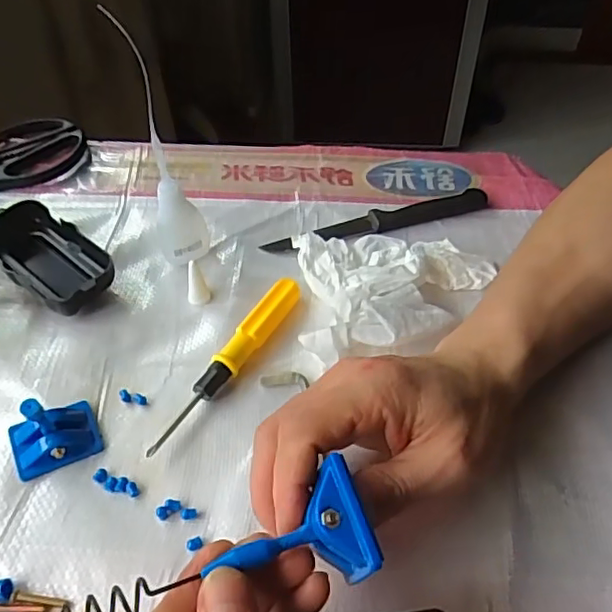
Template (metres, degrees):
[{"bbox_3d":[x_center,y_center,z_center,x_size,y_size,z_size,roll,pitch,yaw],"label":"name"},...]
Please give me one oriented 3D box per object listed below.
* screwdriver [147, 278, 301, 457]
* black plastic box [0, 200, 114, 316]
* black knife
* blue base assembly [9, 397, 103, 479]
[{"bbox_3d":[-0.045,0.034,0.357,0.016,0.018,0.140,23,52,20],"label":"screwdriver"},{"bbox_3d":[-0.181,-0.035,0.408,0.101,0.029,0.052,35,57,28],"label":"black plastic box"},{"bbox_3d":[0.056,-0.063,0.443,0.177,0.008,0.026,-18,50,-14],"label":"black knife"},{"bbox_3d":[-0.140,0.067,0.323,0.044,0.023,0.038,-22,51,-17],"label":"blue base assembly"}]

